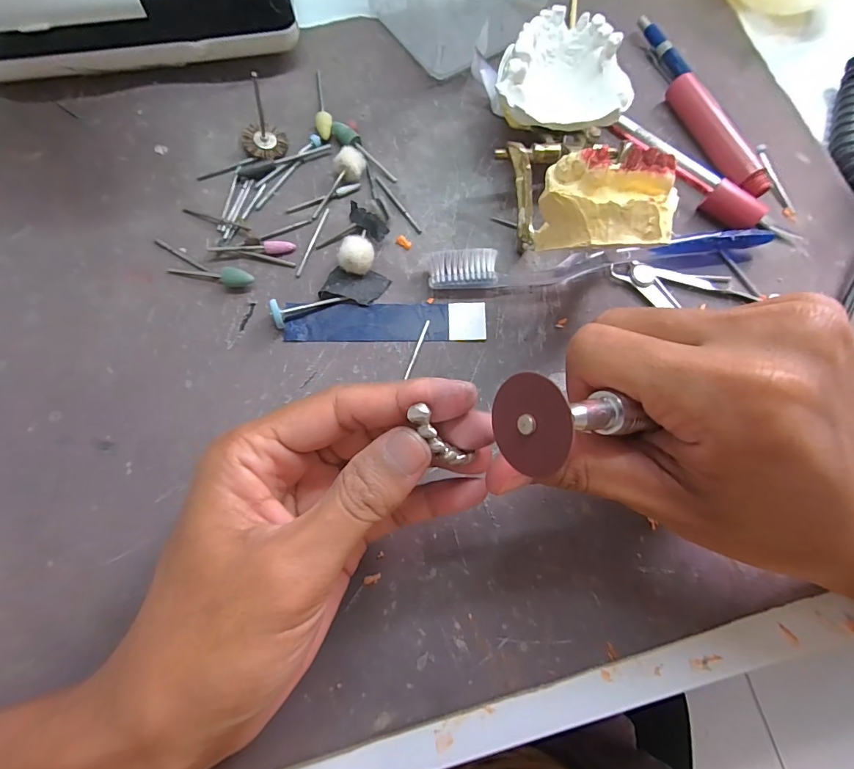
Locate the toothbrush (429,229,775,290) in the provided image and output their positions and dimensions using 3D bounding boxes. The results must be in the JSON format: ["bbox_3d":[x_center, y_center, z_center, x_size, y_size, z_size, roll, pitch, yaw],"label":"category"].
[{"bbox_3d":[0.093,-0.066,0.226,0.182,0.015,0.017,-5,75,-4],"label":"toothbrush"}]

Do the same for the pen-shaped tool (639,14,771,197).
[{"bbox_3d":[0.164,-0.172,0.259,0.016,0.017,0.141,-17,76,-7],"label":"pen-shaped tool"}]

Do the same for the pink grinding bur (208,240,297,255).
[{"bbox_3d":[-0.093,-0.073,0.224,0.043,0.006,0.006,-2,74,-3],"label":"pink grinding bur"}]

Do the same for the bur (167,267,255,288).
[{"bbox_3d":[-0.113,-0.056,0.218,0.046,0.009,0.008,8,74,14],"label":"bur"}]

